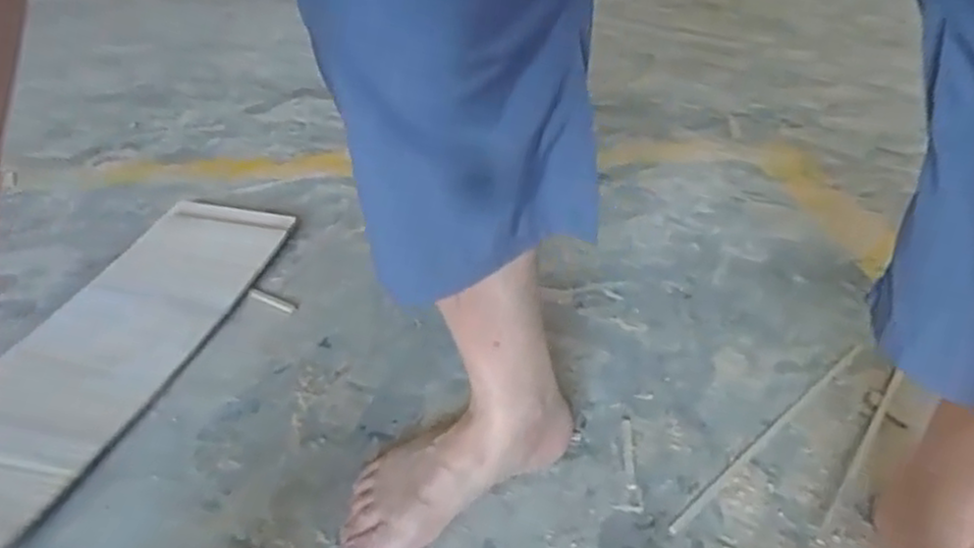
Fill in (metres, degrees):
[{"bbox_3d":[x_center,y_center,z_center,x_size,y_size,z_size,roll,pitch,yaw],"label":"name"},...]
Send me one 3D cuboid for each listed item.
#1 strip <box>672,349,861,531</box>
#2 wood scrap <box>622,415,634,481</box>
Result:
[{"bbox_3d":[0.308,0.161,0.773,0.379,0.004,0.012,-27,44,-35],"label":"strip"},{"bbox_3d":[0.144,0.177,0.745,0.011,0.005,0.087,5,35,5],"label":"wood scrap"}]

